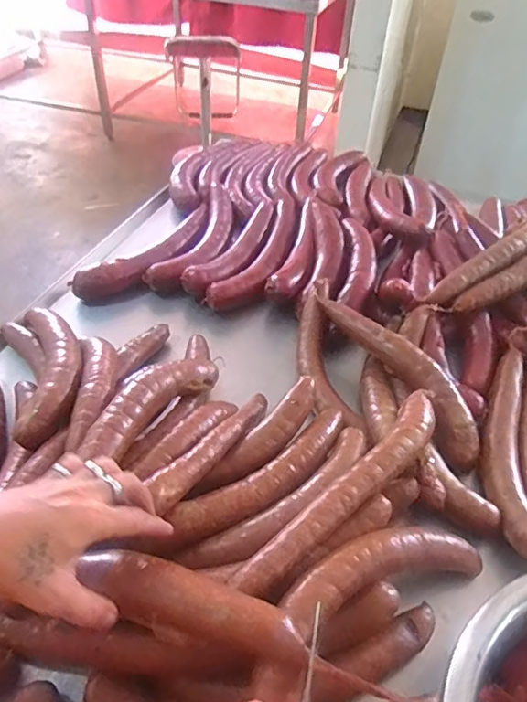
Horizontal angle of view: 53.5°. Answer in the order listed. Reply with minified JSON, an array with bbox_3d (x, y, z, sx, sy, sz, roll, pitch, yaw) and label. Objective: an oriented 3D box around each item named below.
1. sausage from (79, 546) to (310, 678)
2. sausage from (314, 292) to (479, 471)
[{"bbox_3d":[-0.053,0.188,0.383,0.173,0.032,0.041,15,46,14],"label":"sausage"},{"bbox_3d":[0.165,0.011,0.633,0.052,0.046,0.271,-22,50,-23],"label":"sausage"}]

